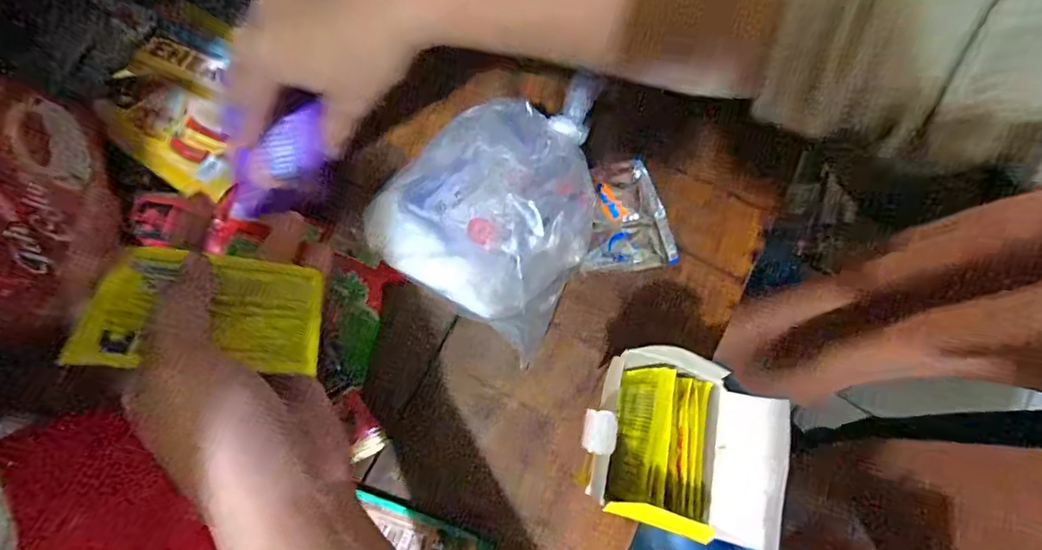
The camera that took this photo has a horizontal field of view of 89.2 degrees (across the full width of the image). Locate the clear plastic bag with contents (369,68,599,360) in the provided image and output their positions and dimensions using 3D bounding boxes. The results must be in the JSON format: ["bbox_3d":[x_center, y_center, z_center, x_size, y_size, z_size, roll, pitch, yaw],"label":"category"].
[{"bbox_3d":[-0.011,-0.051,0.303,0.117,0.059,0.145,27,77,8],"label":"clear plastic bag with contents"}]

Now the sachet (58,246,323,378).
[{"bbox_3d":[-0.120,0.013,0.207,0.077,0.004,0.058,8,41,-24],"label":"sachet"}]

